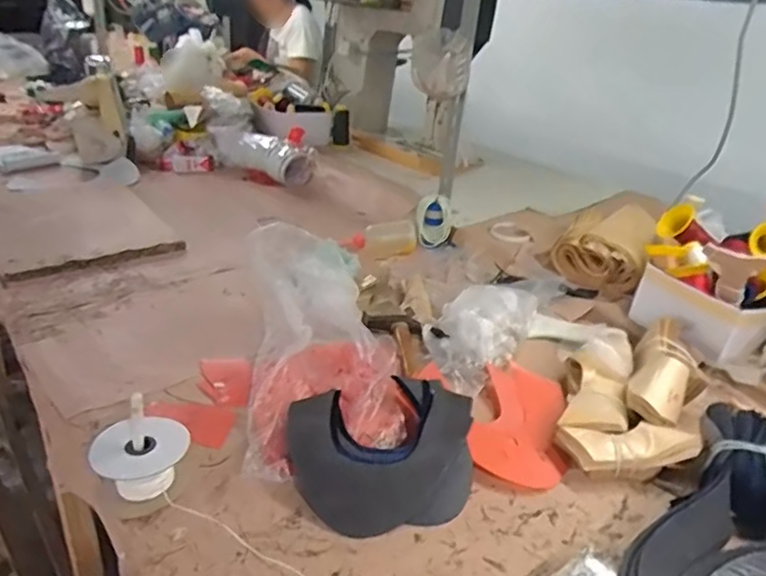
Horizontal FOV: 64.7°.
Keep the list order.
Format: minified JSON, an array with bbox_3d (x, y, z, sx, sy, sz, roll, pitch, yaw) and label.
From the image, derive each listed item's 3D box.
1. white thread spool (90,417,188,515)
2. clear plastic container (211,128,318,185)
[{"bbox_3d":[-0.241,0.179,0.612,0.085,0.059,0.080,2,29,-1],"label":"white thread spool"},{"bbox_3d":[-0.305,-0.338,1.514,0.271,0.085,0.095,22,32,31],"label":"clear plastic container"}]

